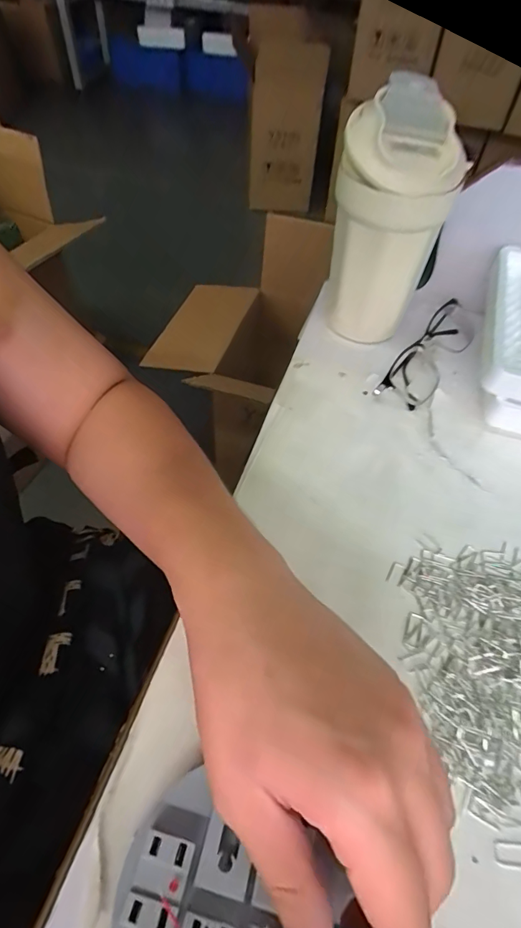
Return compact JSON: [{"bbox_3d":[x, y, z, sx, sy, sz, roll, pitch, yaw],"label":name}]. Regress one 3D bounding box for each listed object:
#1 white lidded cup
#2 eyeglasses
[{"bbox_3d":[0.095,-0.176,0.359,0.081,0.188,0.067,15,53,8],"label":"white lidded cup"},{"bbox_3d":[0.145,-0.093,0.397,0.044,0.030,0.145,33,58,21],"label":"eyeglasses"}]

